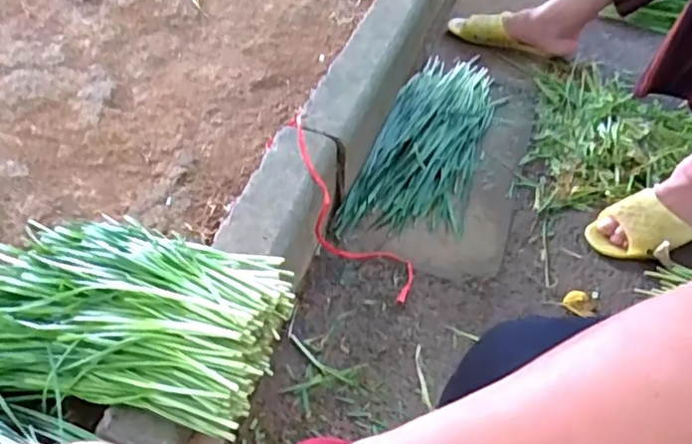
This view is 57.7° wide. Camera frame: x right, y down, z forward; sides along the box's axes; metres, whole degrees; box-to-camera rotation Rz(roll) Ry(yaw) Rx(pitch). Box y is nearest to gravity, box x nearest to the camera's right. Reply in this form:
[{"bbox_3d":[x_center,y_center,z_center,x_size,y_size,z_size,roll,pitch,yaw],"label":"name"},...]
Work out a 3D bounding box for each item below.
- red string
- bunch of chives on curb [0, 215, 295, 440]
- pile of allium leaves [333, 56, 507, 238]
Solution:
[{"bbox_3d":[-0.007,-0.010,0.891,0.287,0.078,0.107,53,54,-11],"label":"red string"},{"bbox_3d":[-0.266,0.083,0.672,0.400,0.093,0.207,5,47,15],"label":"bunch of chives on curb"},{"bbox_3d":[0.148,-0.145,1.092,0.181,0.055,0.463,17,49,13],"label":"pile of allium leaves"}]

